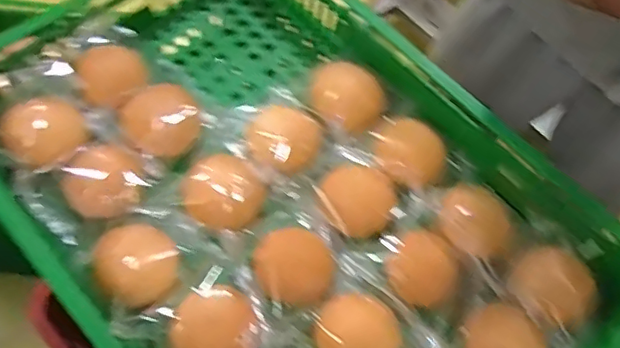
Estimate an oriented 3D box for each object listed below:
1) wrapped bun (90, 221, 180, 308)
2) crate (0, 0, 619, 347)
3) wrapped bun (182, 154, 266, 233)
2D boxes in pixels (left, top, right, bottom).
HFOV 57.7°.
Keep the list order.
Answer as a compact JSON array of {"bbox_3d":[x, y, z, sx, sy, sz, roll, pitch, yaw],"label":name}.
[{"bbox_3d":[-0.157,0.081,0.511,0.085,0.042,0.075,37,67,14],"label":"wrapped bun"},{"bbox_3d":[-0.020,0.030,0.562,0.429,0.117,0.610,-41,73,-20],"label":"crate"},{"bbox_3d":[-0.088,0.019,0.559,0.079,0.030,0.065,27,65,9],"label":"wrapped bun"}]

